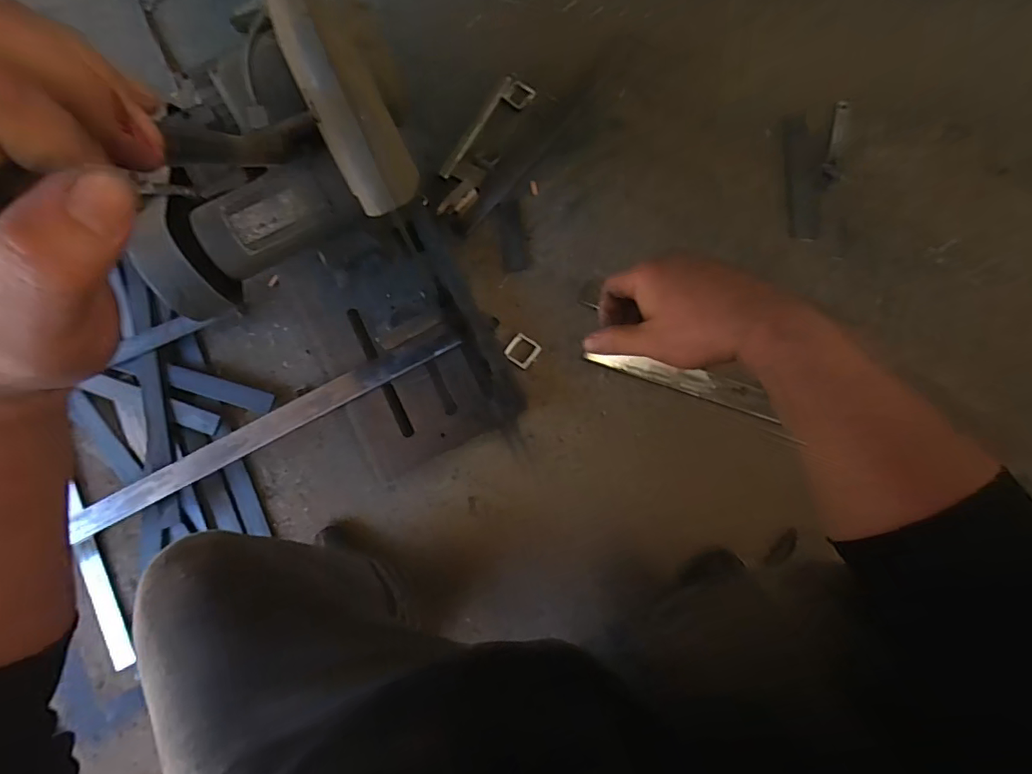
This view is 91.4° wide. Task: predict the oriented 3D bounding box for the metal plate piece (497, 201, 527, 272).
[{"bbox_3d":[-0.009,-0.298,0.999,0.045,0.004,0.136,-8,91,-4],"label":"metal plate piece"}]

